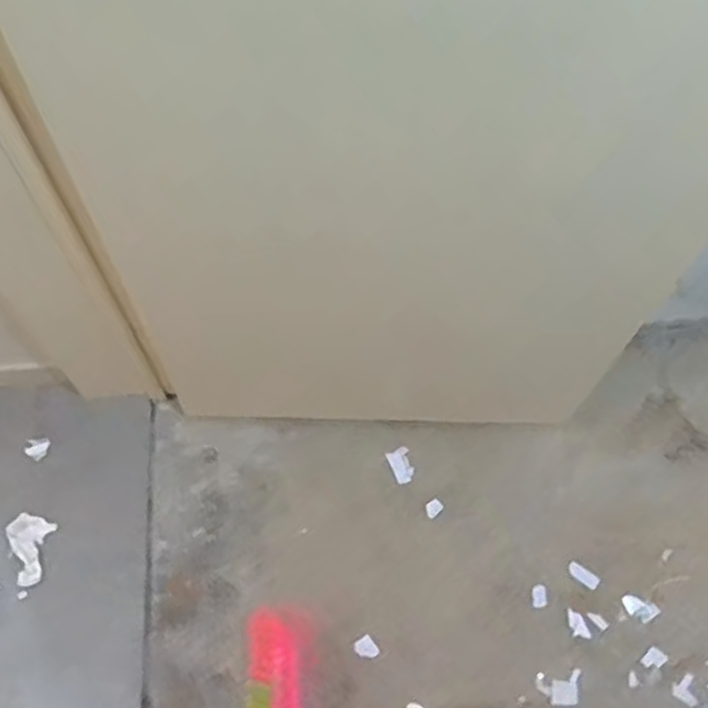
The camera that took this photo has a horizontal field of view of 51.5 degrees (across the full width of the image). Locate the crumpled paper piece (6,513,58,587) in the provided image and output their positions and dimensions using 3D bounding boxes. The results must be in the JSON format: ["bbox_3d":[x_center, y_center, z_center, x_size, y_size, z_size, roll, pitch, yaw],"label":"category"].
[{"bbox_3d":[-0.600,0.360,1.378,0.083,0.019,0.129,-21,63,-14],"label":"crumpled paper piece"}]

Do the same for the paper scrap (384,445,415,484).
[{"bbox_3d":[0.097,0.227,1.491,0.045,0.006,0.071,-20,70,4],"label":"paper scrap"}]

